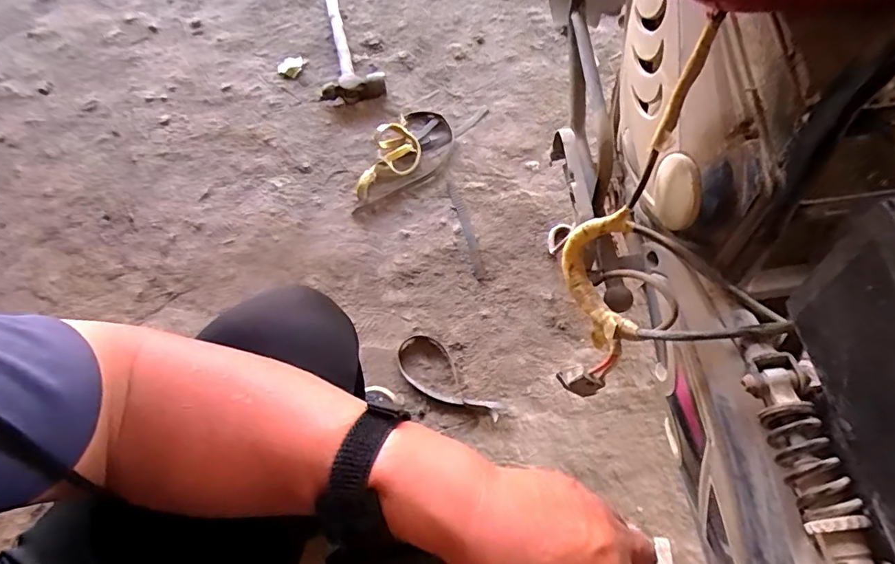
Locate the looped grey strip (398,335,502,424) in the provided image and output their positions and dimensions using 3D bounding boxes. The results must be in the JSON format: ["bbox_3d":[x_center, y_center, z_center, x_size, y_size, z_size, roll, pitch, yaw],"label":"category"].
[{"bbox_3d":[-0.003,0.160,0.774,0.078,0.011,0.188,-43,74,-12],"label":"looped grey strip"}]

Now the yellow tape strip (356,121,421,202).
[{"bbox_3d":[-0.106,-0.218,0.905,0.092,0.029,0.159,19,72,9],"label":"yellow tape strip"}]

